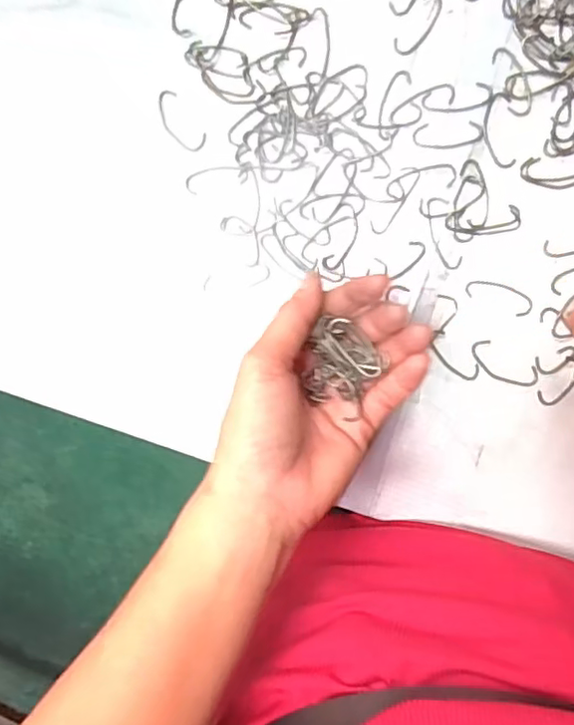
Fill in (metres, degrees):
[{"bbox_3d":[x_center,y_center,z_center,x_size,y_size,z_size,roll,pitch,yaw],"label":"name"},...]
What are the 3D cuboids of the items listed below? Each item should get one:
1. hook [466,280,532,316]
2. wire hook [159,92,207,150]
[{"bbox_3d":[0.116,-0.036,0.332,0.036,0.004,0.013,22,96,7],"label":"hook"},{"bbox_3d":[-0.063,-0.139,0.353,0.017,0.004,0.039,-37,88,9],"label":"wire hook"}]

